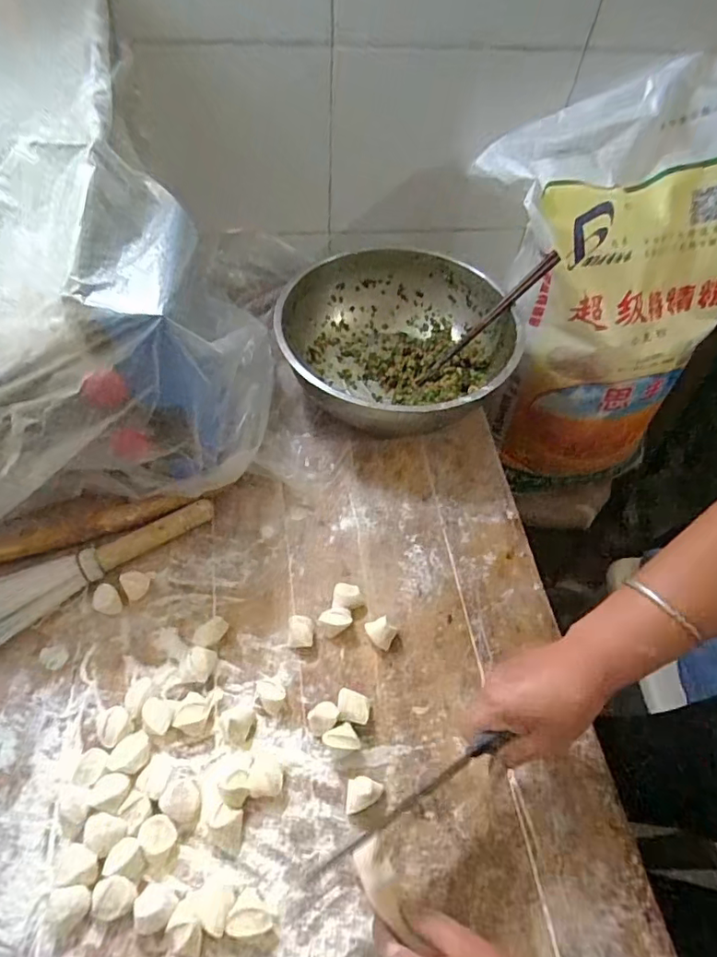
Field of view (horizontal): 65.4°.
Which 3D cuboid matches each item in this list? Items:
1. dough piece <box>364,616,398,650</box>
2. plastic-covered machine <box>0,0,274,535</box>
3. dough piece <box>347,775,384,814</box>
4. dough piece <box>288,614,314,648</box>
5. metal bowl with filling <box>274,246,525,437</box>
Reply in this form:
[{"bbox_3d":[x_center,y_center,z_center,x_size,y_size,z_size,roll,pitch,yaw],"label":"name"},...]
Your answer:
[{"bbox_3d":[0.023,0.154,0.561,0.023,0.024,0.031,-35,64,-25],"label":"dough piece"},{"bbox_3d":[-0.342,-0.211,0.595,0.421,0.349,0.482,-13,58,-13],"label":"plastic-covered machine"},{"bbox_3d":[0.004,0.269,0.480,0.033,0.018,0.026,-11,56,-11],"label":"dough piece"},{"bbox_3d":[-0.057,0.152,0.554,0.023,0.019,0.029,-3,55,-6],"label":"dough piece"},{"bbox_3d":[0.050,-0.167,0.739,0.295,0.119,0.292,2,55,-2],"label":"metal bowl with filling"}]

